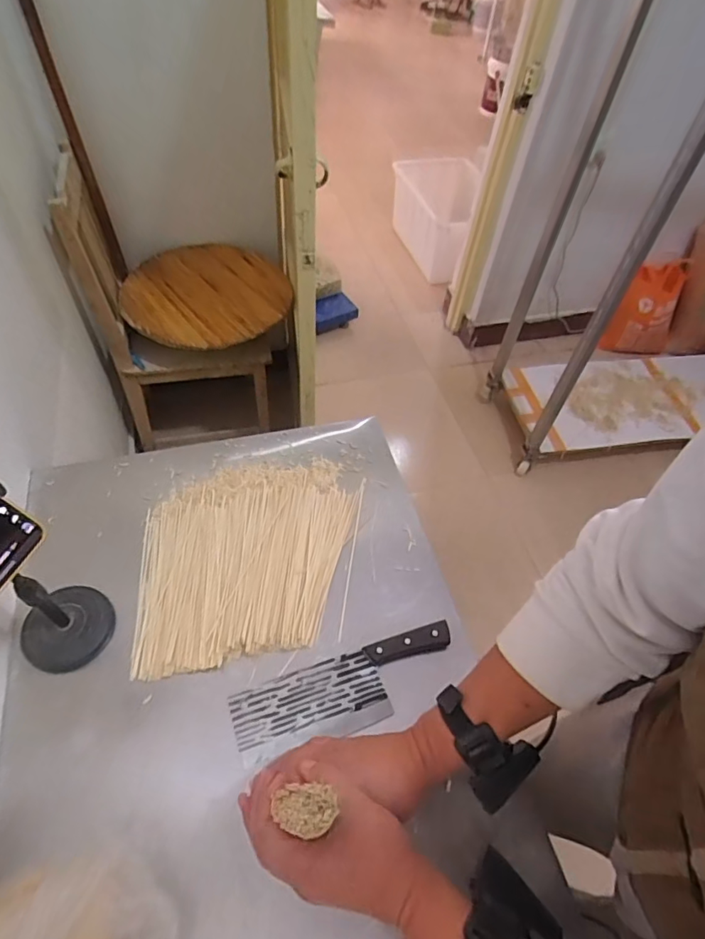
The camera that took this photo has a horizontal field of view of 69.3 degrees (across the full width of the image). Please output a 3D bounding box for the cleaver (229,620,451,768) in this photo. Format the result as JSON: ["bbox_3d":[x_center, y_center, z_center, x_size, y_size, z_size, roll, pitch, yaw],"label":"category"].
[{"bbox_3d":[-0.002,0.286,0.662,0.297,0.015,0.088,-14,54,-16],"label":"cleaver"}]

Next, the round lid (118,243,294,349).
[{"bbox_3d":[-0.425,-0.525,1.502,0.462,0.040,0.466,2,52,-2],"label":"round lid"}]

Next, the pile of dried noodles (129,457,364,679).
[{"bbox_3d":[-0.150,0.121,0.776,0.323,0.021,0.327,-4,52,-9],"label":"pile of dried noodles"}]

